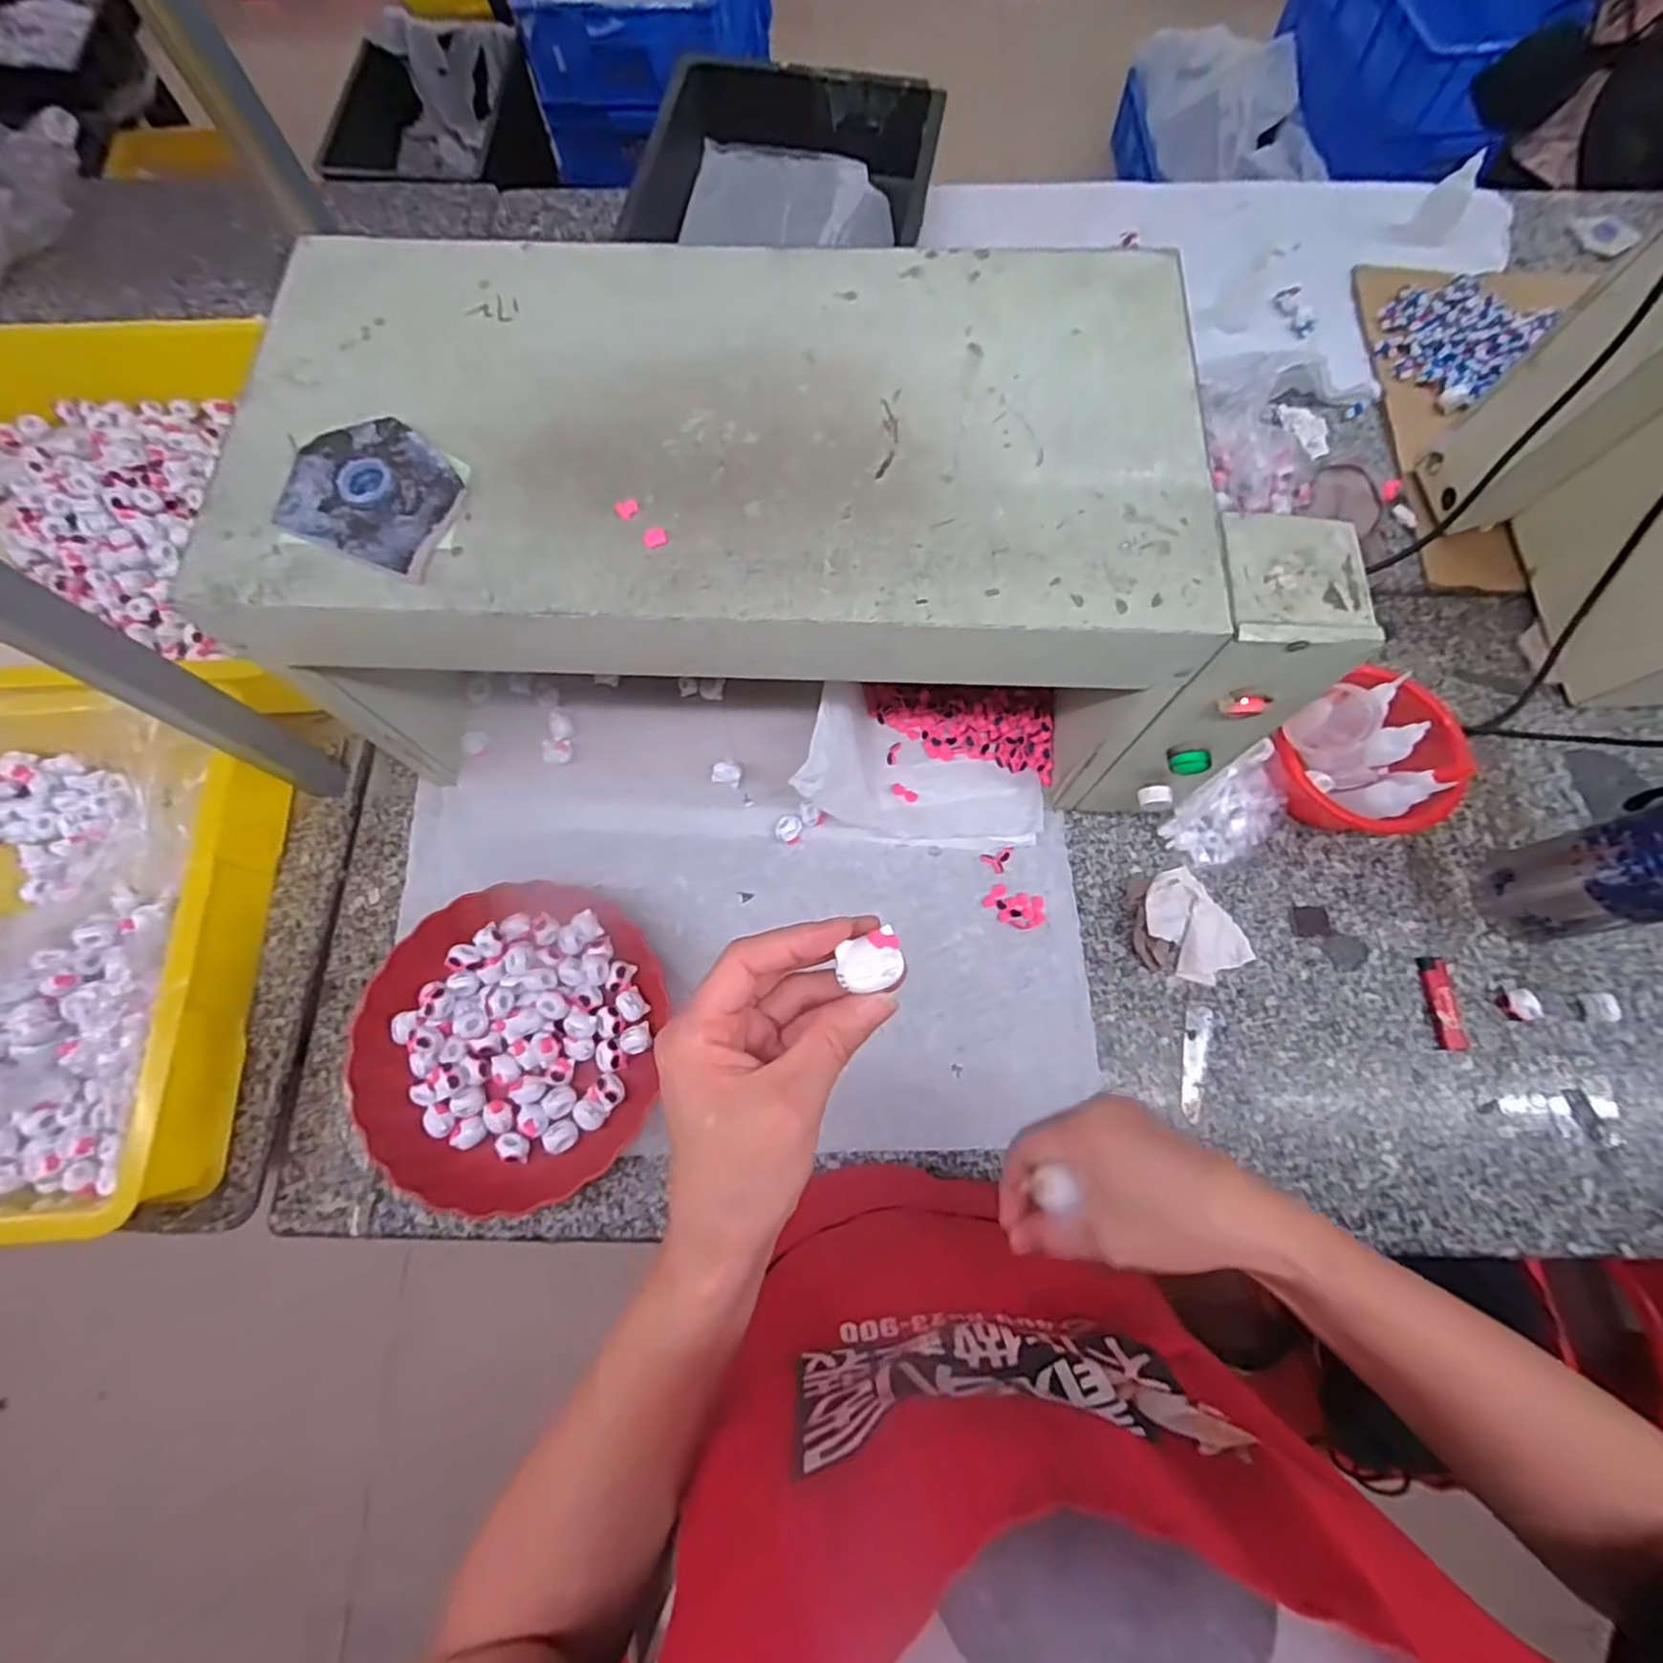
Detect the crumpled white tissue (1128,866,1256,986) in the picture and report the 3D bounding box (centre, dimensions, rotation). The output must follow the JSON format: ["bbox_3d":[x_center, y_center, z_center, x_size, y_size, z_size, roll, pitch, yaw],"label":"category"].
[{"bbox_3d":[0.303,0.085,0.607,0.087,0.028,0.104,-38,77,-11],"label":"crumpled white tissue"}]

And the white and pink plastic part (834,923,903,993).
[{"bbox_3d":[0.016,0.049,0.267,0.023,0.006,0.021,-20,74,-6],"label":"white and pink plastic part"}]

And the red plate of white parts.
[{"bbox_3d":[-0.259,0.167,0.578,0.226,0.037,0.239,0,73,0],"label":"red plate of white parts"}]

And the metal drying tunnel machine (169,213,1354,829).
[{"bbox_3d":[-0.032,-0.204,0.538,0.647,0.241,0.329,2,73,0],"label":"metal drying tunnel machine"}]

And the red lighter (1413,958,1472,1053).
[{"bbox_3d":[0.512,0.143,0.594,0.025,0.012,0.075,-5,73,-2],"label":"red lighter"}]

